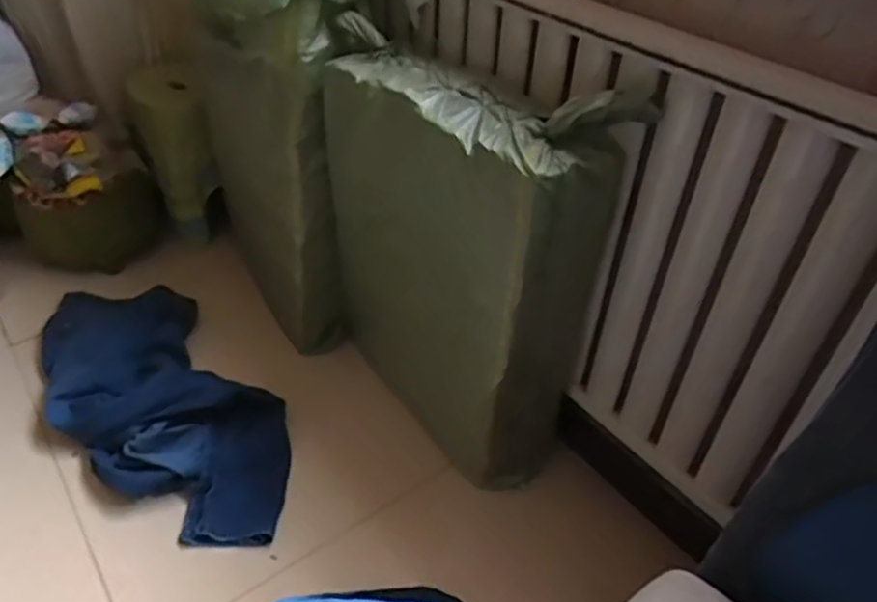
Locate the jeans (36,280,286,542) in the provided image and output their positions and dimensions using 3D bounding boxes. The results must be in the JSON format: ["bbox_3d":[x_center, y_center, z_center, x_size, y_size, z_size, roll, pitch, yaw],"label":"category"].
[{"bbox_3d":[-0.549,0.157,1.275,0.340,0.103,0.787,-30,51,-33],"label":"jeans"}]

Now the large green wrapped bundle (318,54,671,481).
[{"bbox_3d":[0.026,-0.070,1.124,0.220,0.644,0.487,-23,47,-28],"label":"large green wrapped bundle"}]

